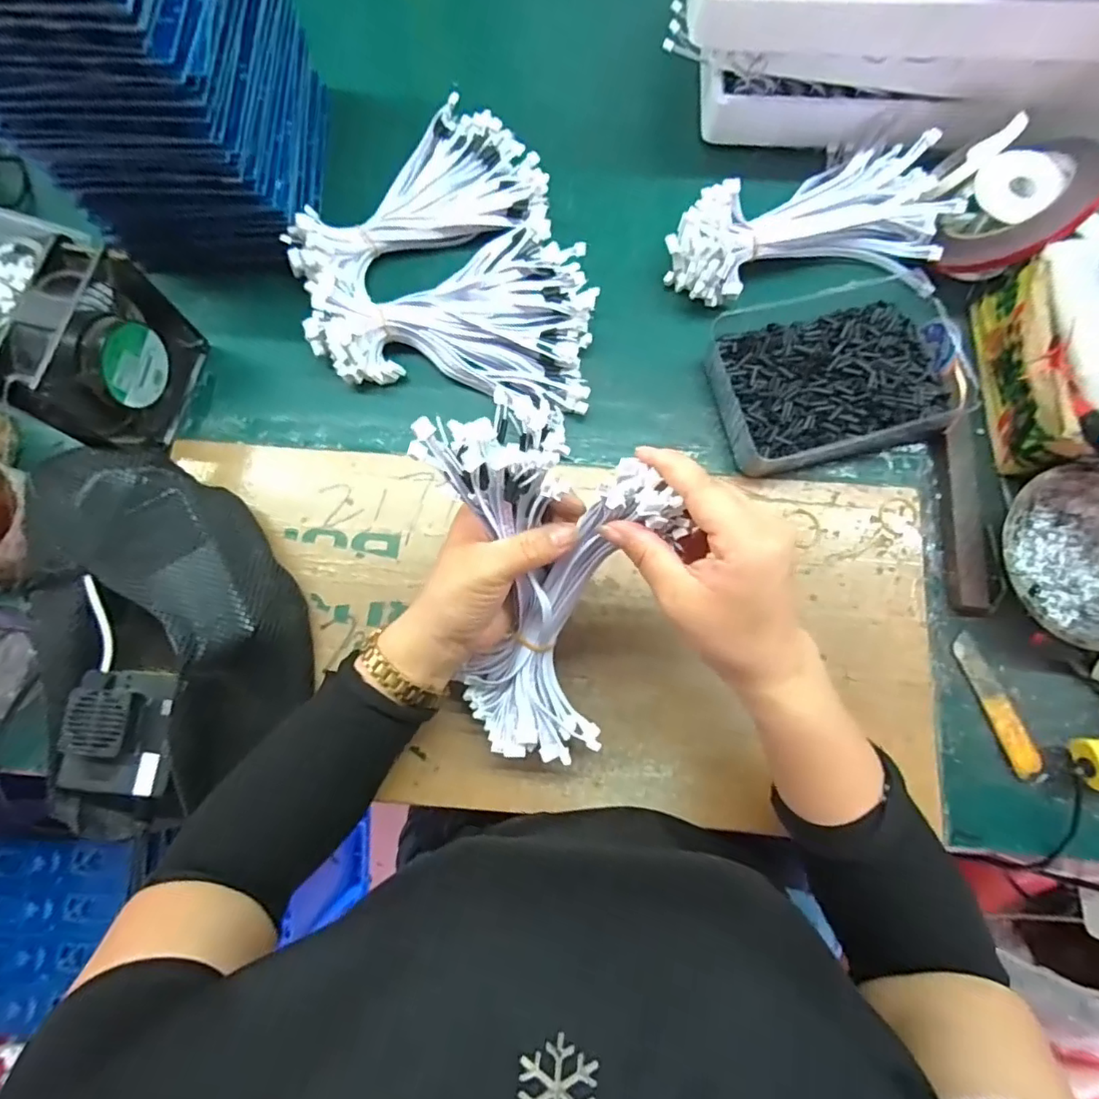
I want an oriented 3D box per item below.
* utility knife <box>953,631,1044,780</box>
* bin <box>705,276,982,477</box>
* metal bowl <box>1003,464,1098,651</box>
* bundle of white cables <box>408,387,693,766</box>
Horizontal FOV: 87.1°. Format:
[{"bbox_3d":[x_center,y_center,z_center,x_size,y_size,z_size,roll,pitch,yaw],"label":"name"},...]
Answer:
[{"bbox_3d":[0.323,0.111,0.416,0.022,0.008,0.102,-18,77,-4],"label":"utility knife"},{"bbox_3d":[0.227,-0.140,0.462,0.193,0.041,0.146,-6,77,-2],"label":"bin"},{"bbox_3d":[0.383,0.007,0.418,0.119,0.040,0.125,0,77,0],"label":"metal bowl"},{"bbox_3d":[0.001,0.029,0.337,0.144,0.046,0.223,6,121,1],"label":"bundle of white cables"}]

